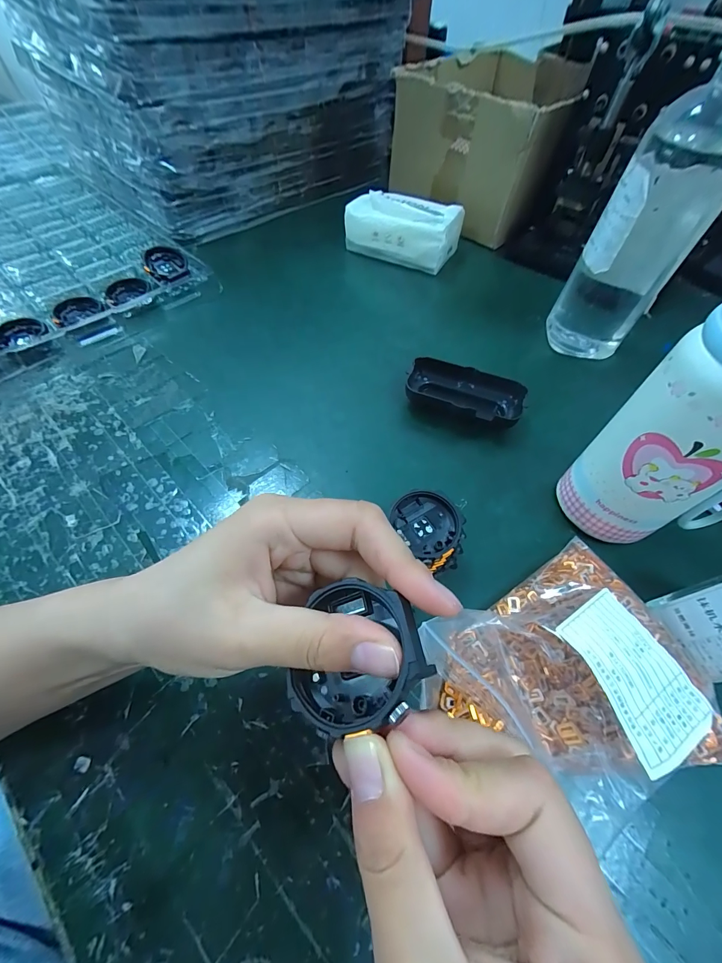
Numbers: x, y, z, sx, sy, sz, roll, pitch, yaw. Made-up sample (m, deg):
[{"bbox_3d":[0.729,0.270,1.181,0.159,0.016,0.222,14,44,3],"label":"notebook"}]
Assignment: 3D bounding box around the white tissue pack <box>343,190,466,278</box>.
[{"bbox_3d":[0.058,-0.349,0.503,0.148,0.058,0.081,23,59,11],"label":"white tissue pack"}]

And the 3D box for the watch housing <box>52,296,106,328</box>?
[{"bbox_3d":[-0.308,-0.188,0.398,0.049,0.012,0.045,-9,58,-9],"label":"watch housing"}]

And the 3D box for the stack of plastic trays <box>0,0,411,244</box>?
[{"bbox_3d":[-0.186,-0.603,0.513,0.318,0.280,0.446,39,63,20],"label":"stack of plastic trays"}]

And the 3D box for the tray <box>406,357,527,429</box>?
[{"bbox_3d":[0.097,-0.081,0.347,0.108,0.028,0.051,22,59,10],"label":"tray"}]

